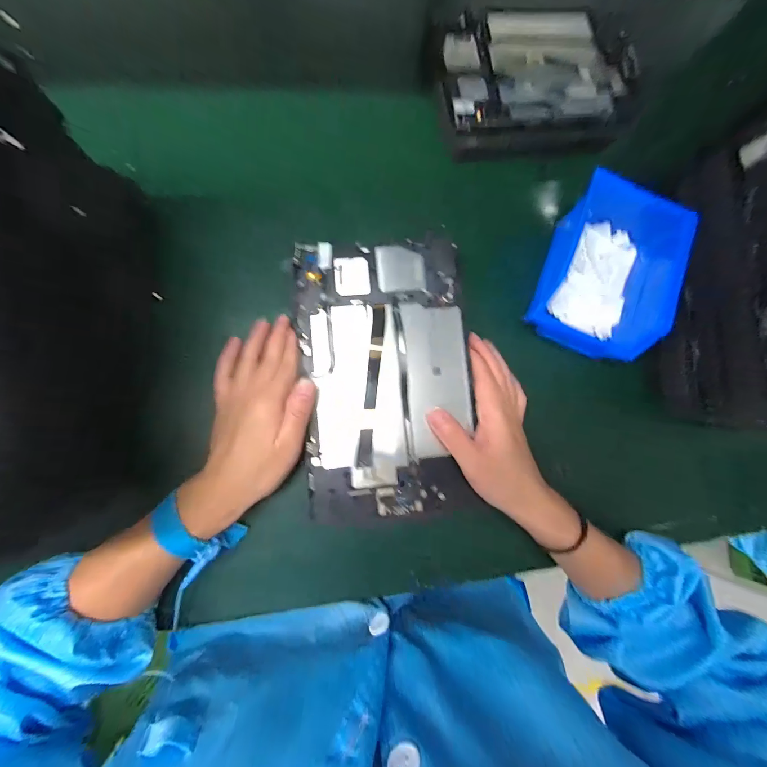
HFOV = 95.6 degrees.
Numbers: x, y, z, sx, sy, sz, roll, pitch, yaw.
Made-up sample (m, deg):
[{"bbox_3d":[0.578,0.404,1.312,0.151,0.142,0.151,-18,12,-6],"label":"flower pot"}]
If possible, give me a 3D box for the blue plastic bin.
[{"bbox_3d":[0.221,-0.122,0.336,0.100,0.062,0.182,24,81,-3],"label":"blue plastic bin"}]

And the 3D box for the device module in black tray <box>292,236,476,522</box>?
[{"bbox_3d":[0.002,-0.008,0.301,0.143,0.013,0.234,-6,84,-7],"label":"device module in black tray"}]

